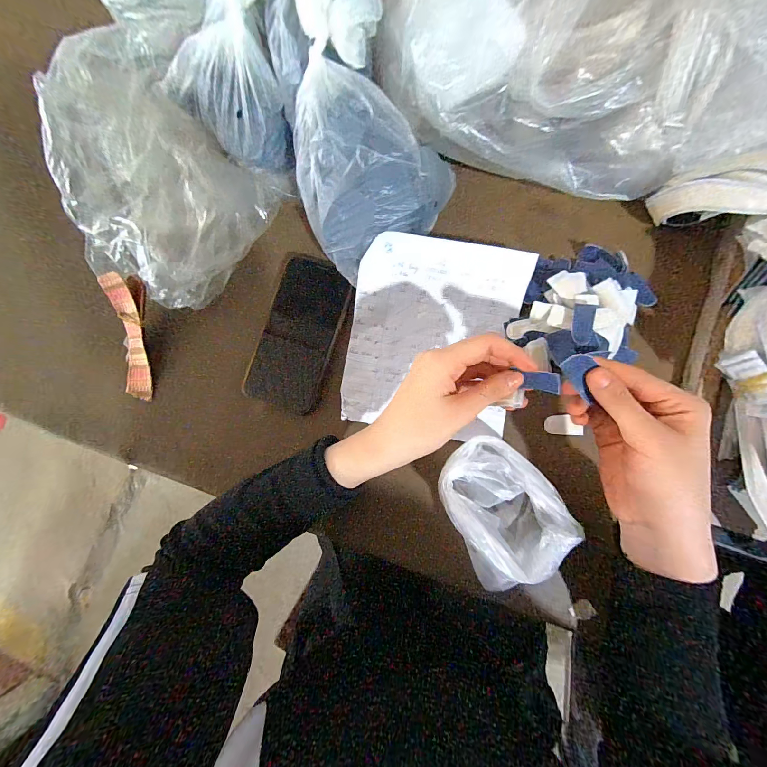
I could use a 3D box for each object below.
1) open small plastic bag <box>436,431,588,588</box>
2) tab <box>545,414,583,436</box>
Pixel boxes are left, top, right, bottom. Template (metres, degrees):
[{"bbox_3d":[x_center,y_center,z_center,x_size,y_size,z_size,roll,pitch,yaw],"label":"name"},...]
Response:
[{"bbox_3d":[0.103,0.109,0.292,0.093,0.064,0.117,-34,82,1],"label":"open small plastic bag"},{"bbox_3d":[0.177,0.041,0.319,0.032,0.004,0.020,0,91,25],"label":"tab"}]

